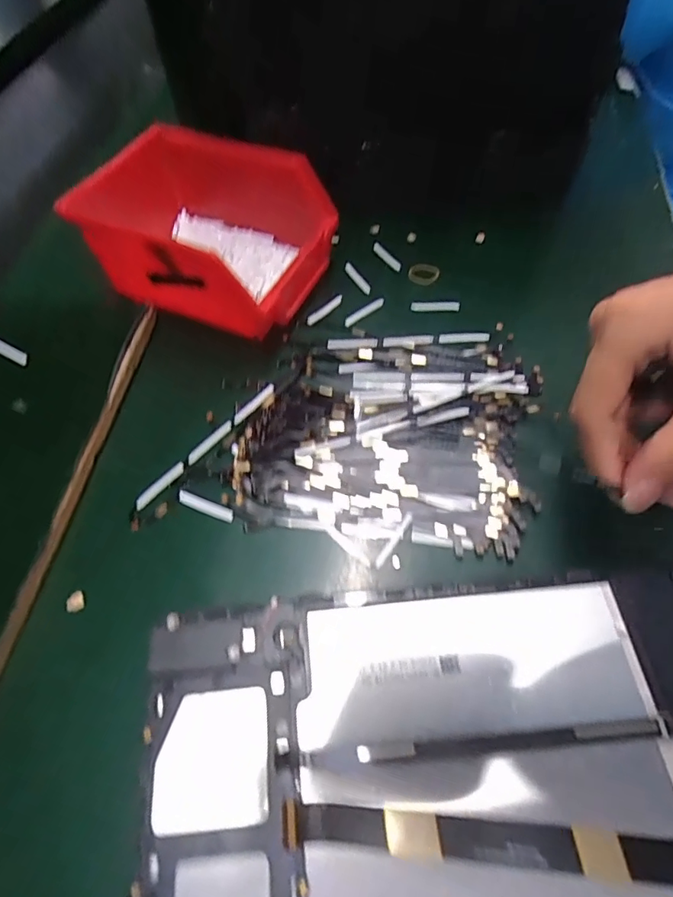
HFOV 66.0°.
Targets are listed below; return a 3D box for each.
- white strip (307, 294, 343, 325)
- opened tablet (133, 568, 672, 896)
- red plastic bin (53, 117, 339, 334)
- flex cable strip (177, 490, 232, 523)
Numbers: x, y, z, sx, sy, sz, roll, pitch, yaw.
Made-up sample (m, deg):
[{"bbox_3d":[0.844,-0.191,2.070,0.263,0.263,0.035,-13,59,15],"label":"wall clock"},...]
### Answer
[{"bbox_3d":[-0.007,-0.095,0.356,0.033,0.005,0.005,-41,64,-20],"label":"white strip"},{"bbox_3d":[0.049,0.122,0.185,0.232,0.011,0.148,-5,57,1],"label":"opened tablet"},{"bbox_3d":[-0.081,-0.142,0.347,0.137,0.071,0.105,21,61,16],"label":"red plastic bin"},{"bbox_3d":[-0.070,0.030,0.276,0.034,0.004,0.007,19,61,15],"label":"flex cable strip"}]

